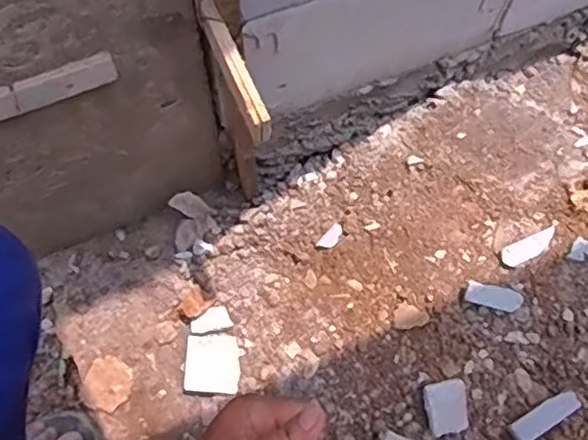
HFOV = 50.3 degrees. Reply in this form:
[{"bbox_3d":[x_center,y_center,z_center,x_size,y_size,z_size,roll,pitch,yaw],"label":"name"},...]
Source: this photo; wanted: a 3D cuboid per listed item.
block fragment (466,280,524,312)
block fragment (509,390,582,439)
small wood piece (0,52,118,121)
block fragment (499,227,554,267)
[{"bbox_3d":[0.243,0.094,0.763,0.068,0.018,0.026,13,69,4],"label":"block fragment"},{"bbox_3d":[0.296,0.232,0.738,0.086,0.017,0.027,-35,72,3],"label":"block fragment"},{"bbox_3d":[-0.241,-0.112,0.566,0.161,0.035,0.013,-22,70,-9],"label":"small wood piece"},{"bbox_3d":[0.291,0.034,0.773,0.073,0.009,0.025,-23,71,-9],"label":"block fragment"}]

